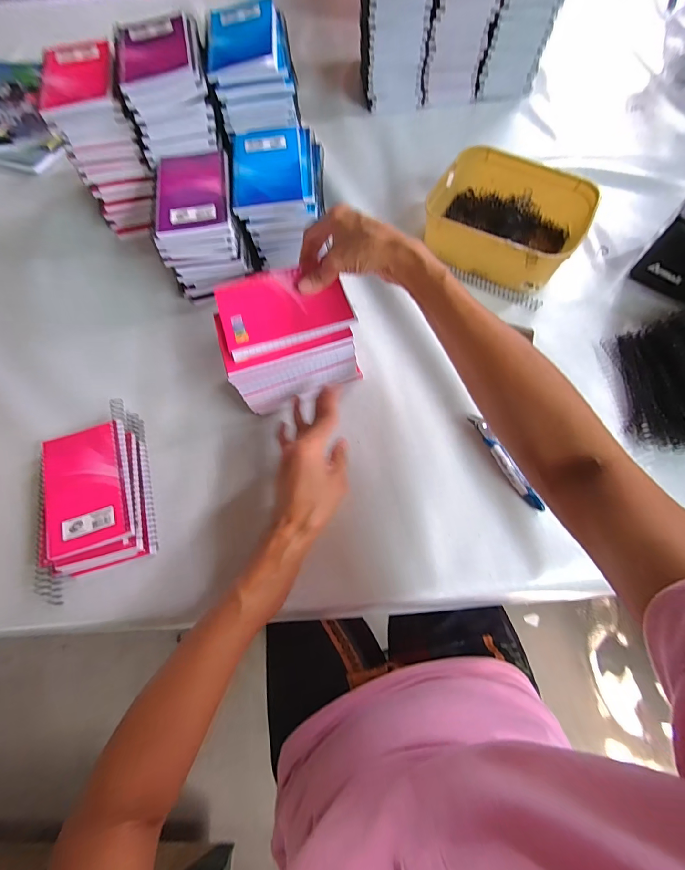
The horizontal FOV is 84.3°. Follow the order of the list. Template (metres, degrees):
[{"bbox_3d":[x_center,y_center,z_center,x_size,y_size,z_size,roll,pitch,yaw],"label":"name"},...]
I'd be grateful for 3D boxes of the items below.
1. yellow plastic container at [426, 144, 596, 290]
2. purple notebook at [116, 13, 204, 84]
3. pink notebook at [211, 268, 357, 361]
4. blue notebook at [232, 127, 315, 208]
[{"bbox_3d":[0.215,-0.288,0.513,0.188,0.065,0.169,31,72,14],"label":"yellow plastic container"},{"bbox_3d":[-0.213,-0.444,0.435,0.091,0.010,0.119,-14,68,-5],"label":"purple notebook"},{"bbox_3d":[-0.060,-0.134,0.391,0.129,0.011,0.089,-20,68,-6],"label":"pink notebook"},{"bbox_3d":[-0.085,-0.326,0.457,0.096,0.013,0.133,-4,68,-1],"label":"blue notebook"}]

